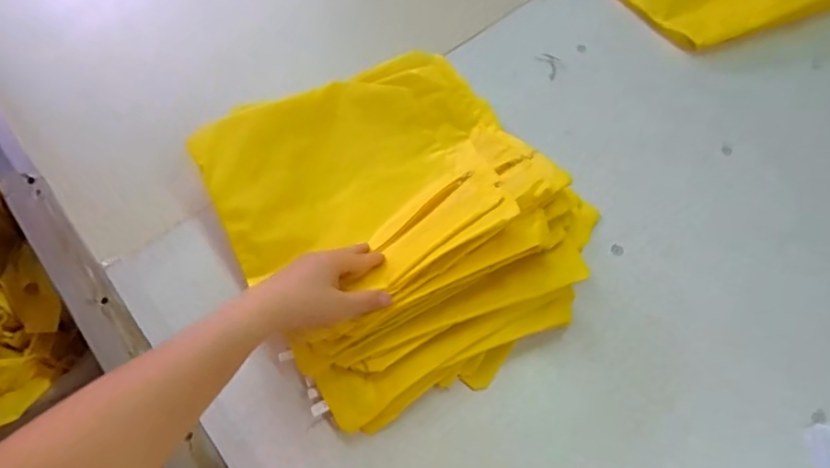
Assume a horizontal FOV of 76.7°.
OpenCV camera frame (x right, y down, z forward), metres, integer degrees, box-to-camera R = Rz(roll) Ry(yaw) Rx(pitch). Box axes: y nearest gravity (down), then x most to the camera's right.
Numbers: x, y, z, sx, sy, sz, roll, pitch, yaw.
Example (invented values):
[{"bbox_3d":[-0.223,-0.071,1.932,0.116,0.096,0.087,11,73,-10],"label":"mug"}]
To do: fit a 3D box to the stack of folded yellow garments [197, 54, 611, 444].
[{"bbox_3d":[-0.017,-0.028,0.562,0.330,0.100,0.364,-32,66,-15],"label":"stack of folded yellow garments"}]

